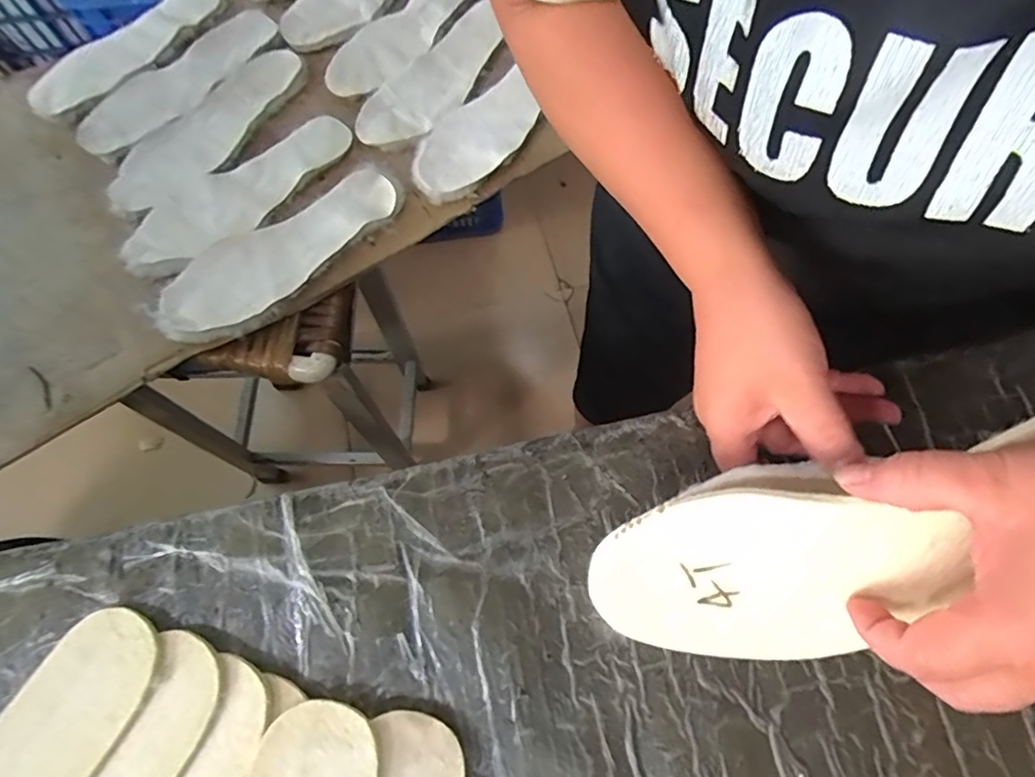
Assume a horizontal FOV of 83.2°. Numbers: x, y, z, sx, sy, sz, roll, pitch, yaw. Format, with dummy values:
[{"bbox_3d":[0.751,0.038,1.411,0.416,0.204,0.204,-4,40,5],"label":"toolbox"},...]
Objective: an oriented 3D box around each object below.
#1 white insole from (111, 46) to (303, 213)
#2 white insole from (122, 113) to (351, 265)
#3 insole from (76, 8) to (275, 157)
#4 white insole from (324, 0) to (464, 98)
[{"bbox_3d":[-0.346,-0.300,0.665,0.084,0.018,0.271,32,72,12],"label":"white insole"},{"bbox_3d":[-0.296,-0.219,0.627,0.262,0.019,0.094,-43,74,-15],"label":"white insole"},{"bbox_3d":[-0.394,-0.369,0.691,0.086,0.017,0.275,29,67,9],"label":"insole"},{"bbox_3d":[-0.137,-0.452,0.730,0.087,0.010,0.258,34,73,13],"label":"white insole"}]

